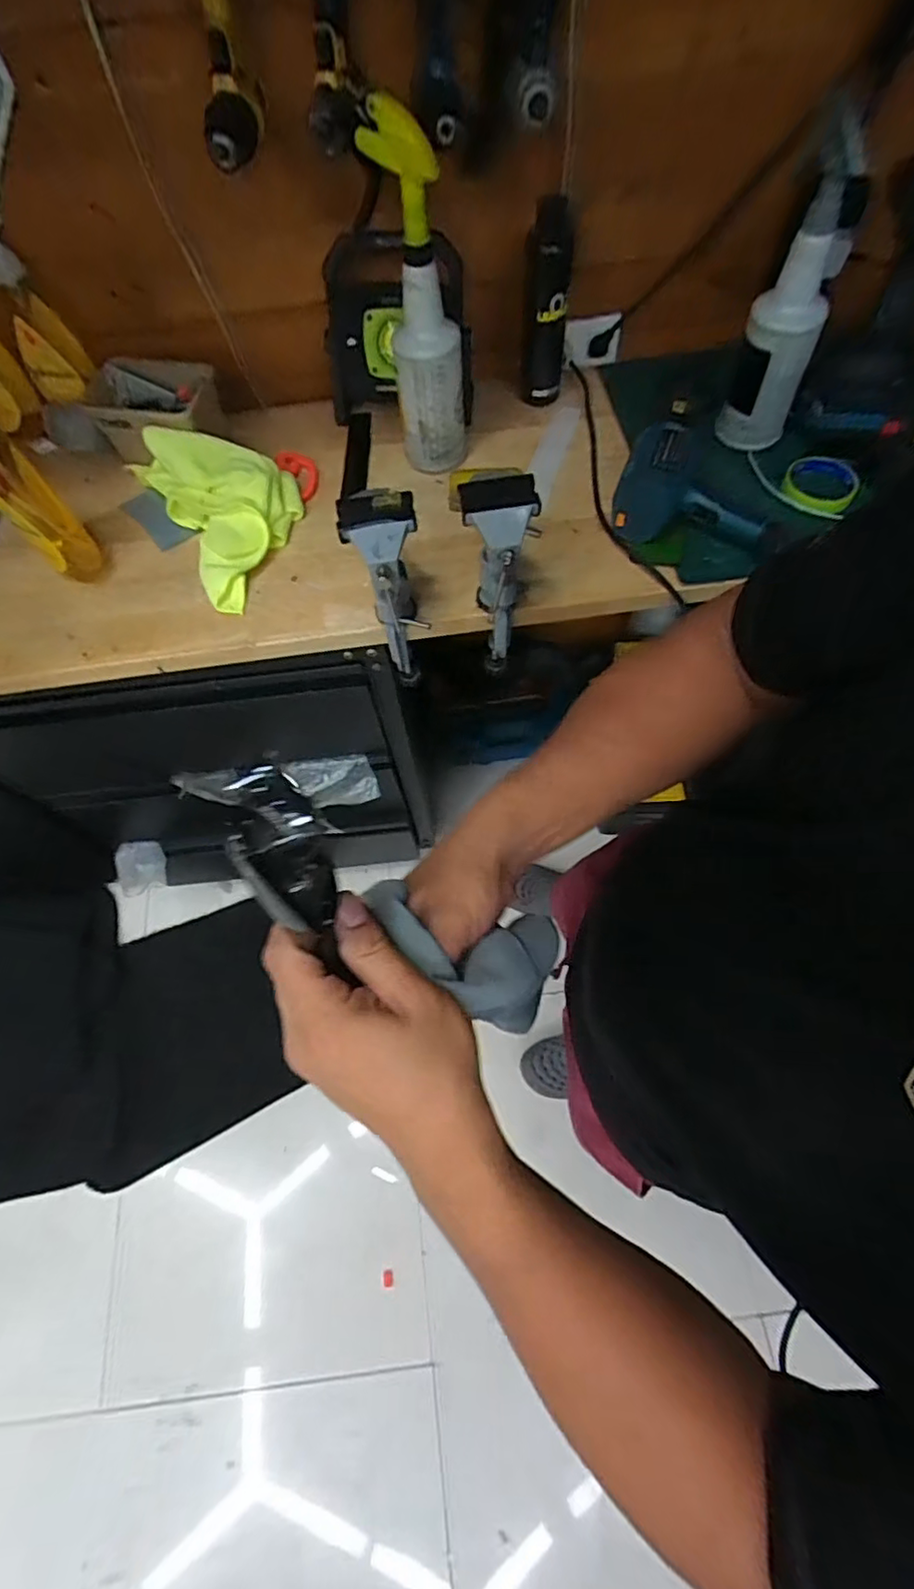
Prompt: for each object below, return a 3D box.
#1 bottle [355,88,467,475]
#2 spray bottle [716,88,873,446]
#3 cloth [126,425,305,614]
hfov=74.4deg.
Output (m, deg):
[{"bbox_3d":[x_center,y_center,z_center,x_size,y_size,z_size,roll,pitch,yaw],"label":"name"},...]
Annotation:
[{"bbox_3d":[-0.042,-0.564,0.713,0.080,0.327,0.092,-34,68,-12],"label":"bottle"},{"bbox_3d":[0.380,-0.542,0.693,0.087,0.259,0.085,26,69,15],"label":"spray bottle"},{"bbox_3d":[-0.302,-0.395,0.795,0.175,0.082,0.305,-30,67,-10],"label":"cloth"}]

